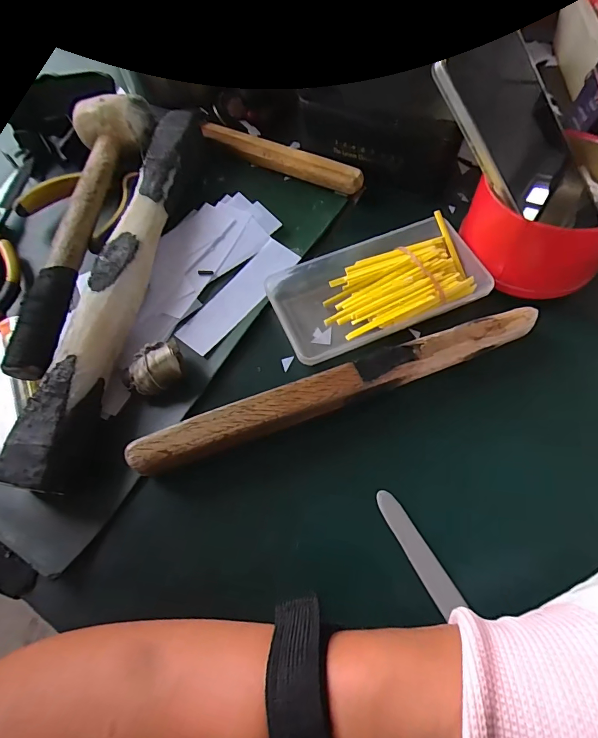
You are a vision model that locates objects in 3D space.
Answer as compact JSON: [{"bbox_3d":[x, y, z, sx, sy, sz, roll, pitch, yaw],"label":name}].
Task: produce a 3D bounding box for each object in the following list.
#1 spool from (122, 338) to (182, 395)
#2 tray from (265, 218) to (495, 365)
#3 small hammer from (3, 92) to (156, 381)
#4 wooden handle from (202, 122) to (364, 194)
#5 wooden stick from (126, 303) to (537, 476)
[{"bbox_3d":[-0.099,0.000,0.276,0.041,0.025,0.029,-19,66,-6],"label":"spool"},{"bbox_3d":[0.057,-0.064,0.299,0.152,0.018,0.084,-22,67,-8],"label":"tray"},{"bbox_3d":[-0.177,-0.113,0.318,0.064,0.047,0.257,5,66,5],"label":"small hammer"},{"bbox_3d":[-0.017,-0.190,0.362,0.155,0.018,0.020,27,69,14],"label":"wooden handle"},{"bbox_3d":[0.028,0.013,0.263,0.267,0.028,0.025,-19,66,-6],"label":"wooden stick"}]

